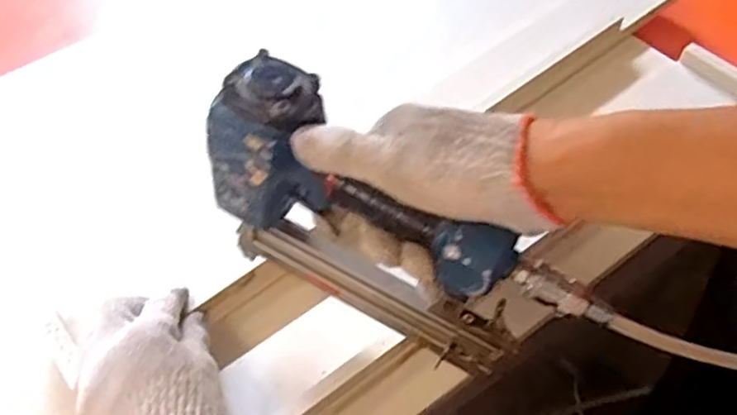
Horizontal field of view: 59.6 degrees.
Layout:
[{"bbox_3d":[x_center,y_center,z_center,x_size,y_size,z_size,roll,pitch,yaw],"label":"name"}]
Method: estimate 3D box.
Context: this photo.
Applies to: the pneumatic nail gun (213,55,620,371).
[{"bbox_3d":[0.018,0.022,0.404,0.238,0.166,0.063,27,59,20],"label":"pneumatic nail gun"}]

